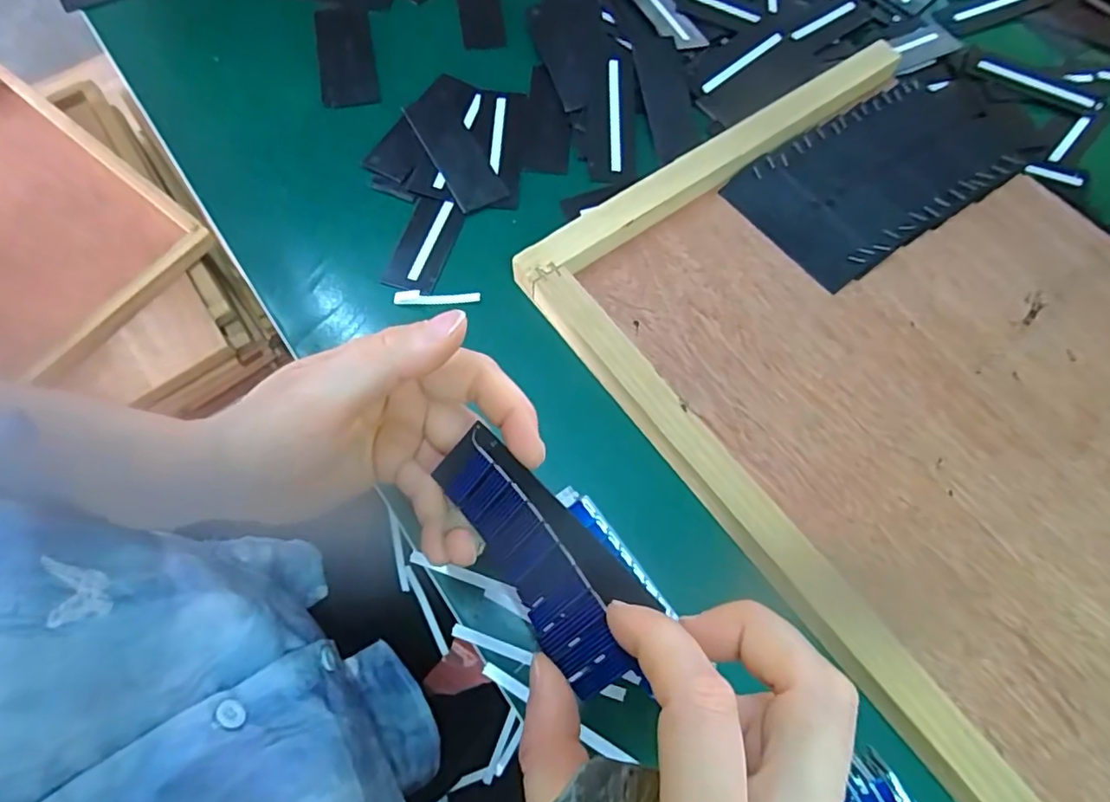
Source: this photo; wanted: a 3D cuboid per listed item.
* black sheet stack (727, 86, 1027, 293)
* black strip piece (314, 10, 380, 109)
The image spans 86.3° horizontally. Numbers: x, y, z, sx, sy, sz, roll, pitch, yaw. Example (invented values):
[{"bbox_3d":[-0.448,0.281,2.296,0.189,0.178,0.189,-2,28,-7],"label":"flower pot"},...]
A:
[{"bbox_3d":[0.215,-0.149,0.369,0.215,0.011,0.093,-32,72,-14],"label":"black sheet stack"},{"bbox_3d":[-0.142,-0.233,0.401,0.036,0.006,0.098,-11,68,-7],"label":"black strip piece"}]

